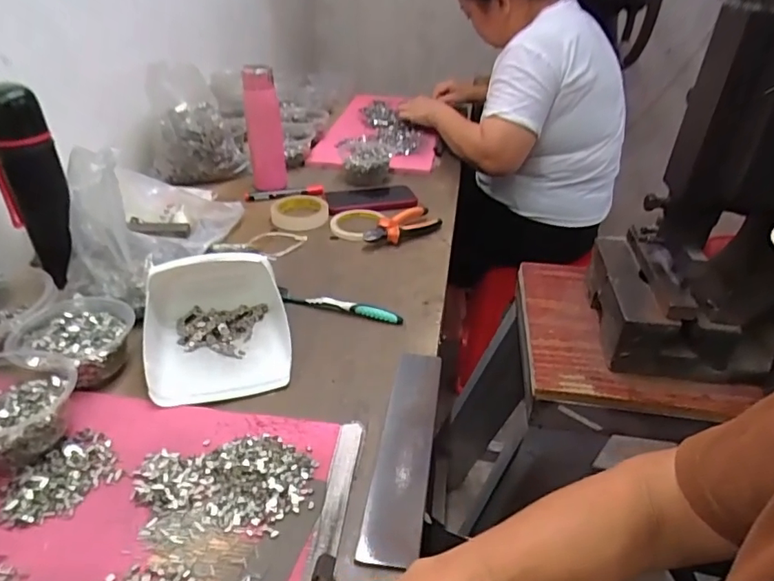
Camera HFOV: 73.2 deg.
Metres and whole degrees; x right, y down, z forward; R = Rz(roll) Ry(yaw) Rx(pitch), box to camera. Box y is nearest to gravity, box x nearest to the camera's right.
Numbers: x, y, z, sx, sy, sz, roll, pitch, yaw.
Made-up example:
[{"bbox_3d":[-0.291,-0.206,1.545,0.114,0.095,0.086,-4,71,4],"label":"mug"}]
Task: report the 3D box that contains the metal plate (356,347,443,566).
[{"bbox_3d":[0.020,0.145,0.504,0.048,0.008,0.240,7,34,7],"label":"metal plate"}]

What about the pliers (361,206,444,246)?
[{"bbox_3d":[0.024,-0.103,0.851,0.139,0.024,0.055,-25,42,-34],"label":"pliers"}]

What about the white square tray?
[{"bbox_3d":[-0.191,0.034,0.580,0.158,0.083,0.156,-10,36,-17],"label":"white square tray"}]

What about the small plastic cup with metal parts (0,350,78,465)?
[{"bbox_3d":[-0.348,0.109,0.478,0.114,0.061,0.117,2,34,-1],"label":"small plastic cup with metal parts"}]

